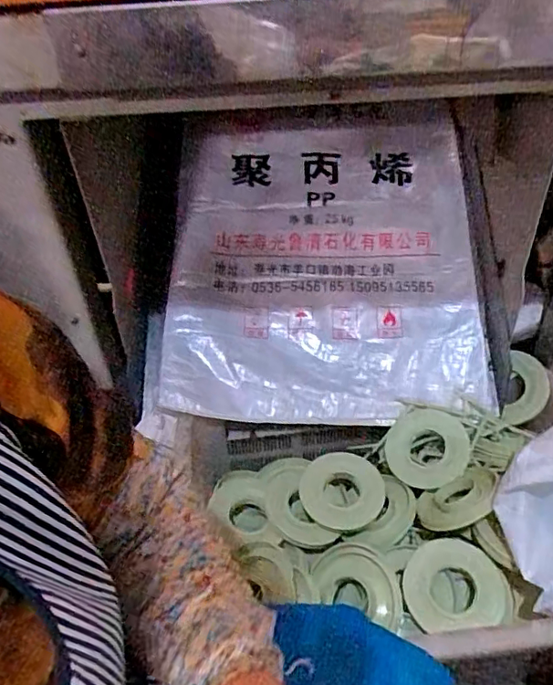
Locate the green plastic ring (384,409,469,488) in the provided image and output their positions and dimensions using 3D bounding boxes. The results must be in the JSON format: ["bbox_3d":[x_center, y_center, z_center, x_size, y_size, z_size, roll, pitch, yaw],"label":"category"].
[{"bbox_3d":[0.246,0.175,0.885,0.129,0.023,0.130,-8,61,15],"label":"green plastic ring"}]

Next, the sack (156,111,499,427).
[{"bbox_3d":[0.091,-0.163,0.987,0.593,0.080,0.616,1,77,4],"label":"sack"}]

